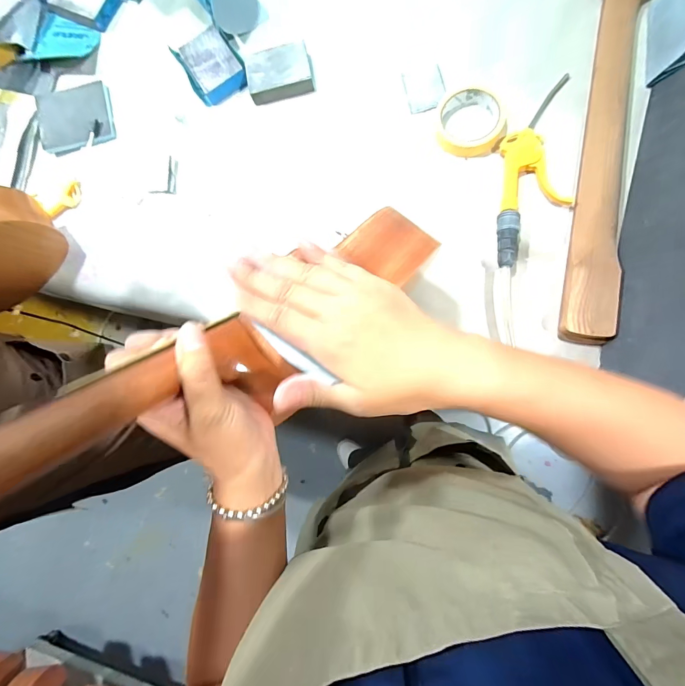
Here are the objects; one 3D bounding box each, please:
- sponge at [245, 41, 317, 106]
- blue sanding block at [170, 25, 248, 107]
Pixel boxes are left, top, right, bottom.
[{"bbox_3d":[-0.096,-0.418,0.553,0.100,0.027,0.077,-8,82,6],"label":"sponge"},{"bbox_3d":[-0.205,-0.437,0.567,0.085,0.023,0.103,-26,81,3],"label":"blue sanding block"}]

